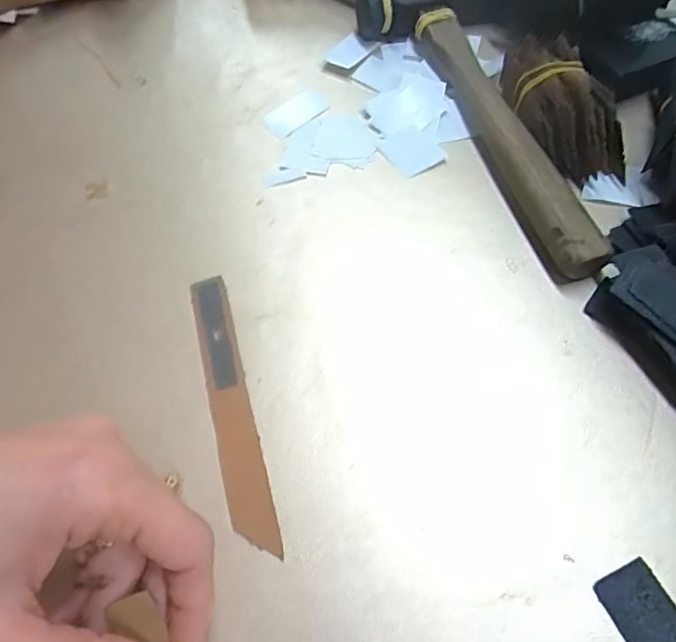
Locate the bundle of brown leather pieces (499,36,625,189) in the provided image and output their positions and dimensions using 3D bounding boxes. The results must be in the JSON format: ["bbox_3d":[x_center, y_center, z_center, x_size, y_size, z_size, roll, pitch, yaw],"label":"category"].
[{"bbox_3d":[0.113,-0.109,0.284,0.037,0.033,0.083,-14,63,-5],"label":"bundle of brown leather pieces"}]

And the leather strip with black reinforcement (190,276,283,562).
[{"bbox_3d":[-0.046,0.035,0.237,0.017,0.004,0.124,-15,63,-6],"label":"leather strip with black reinforcement"}]

